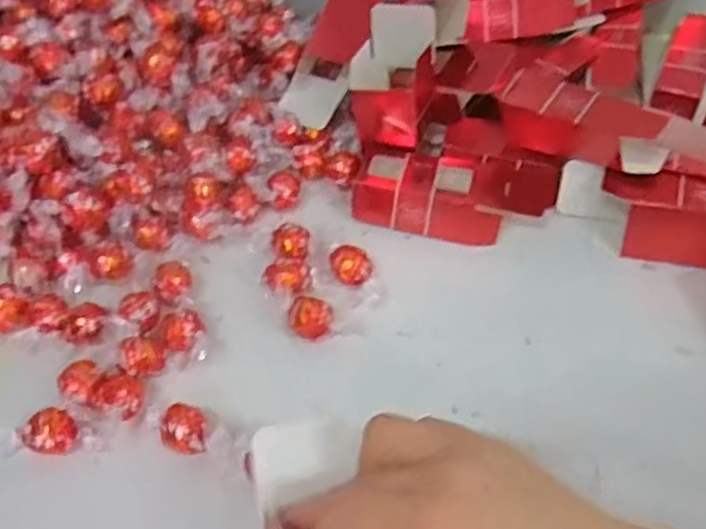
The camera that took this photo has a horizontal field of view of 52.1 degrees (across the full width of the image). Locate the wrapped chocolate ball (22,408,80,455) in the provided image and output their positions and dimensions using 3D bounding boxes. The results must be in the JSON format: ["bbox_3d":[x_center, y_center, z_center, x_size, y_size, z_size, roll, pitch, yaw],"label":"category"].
[{"bbox_3d":[-0.184,0.104,0.445,0.024,0.027,0.028,33,60,26],"label":"wrapped chocolate ball"}]

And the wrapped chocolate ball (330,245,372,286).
[{"bbox_3d":[-0.001,0.005,0.515,0.026,0.023,0.031,-9,51,-3],"label":"wrapped chocolate ball"}]

